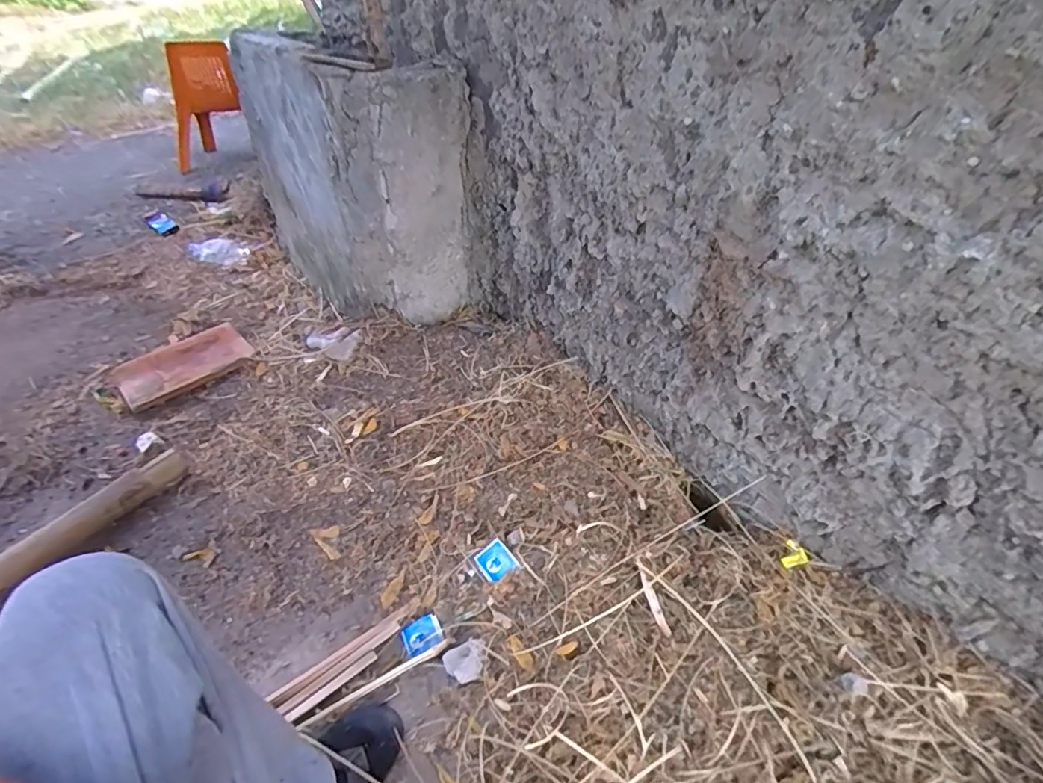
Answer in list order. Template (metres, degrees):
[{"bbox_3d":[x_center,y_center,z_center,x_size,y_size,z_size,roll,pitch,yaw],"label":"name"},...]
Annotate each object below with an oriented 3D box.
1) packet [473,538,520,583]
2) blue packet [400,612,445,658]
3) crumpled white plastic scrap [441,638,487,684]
[{"bbox_3d":[-0.044,0.293,0.940,0.056,0.004,0.062,-38,66,-12],"label":"packet"},{"bbox_3d":[-0.158,0.389,0.872,0.060,0.009,0.052,-17,43,-22],"label":"blue packet"},{"bbox_3d":[-0.083,0.410,0.830,0.065,0.016,0.054,-18,44,-23],"label":"crumpled white plastic scrap"}]

